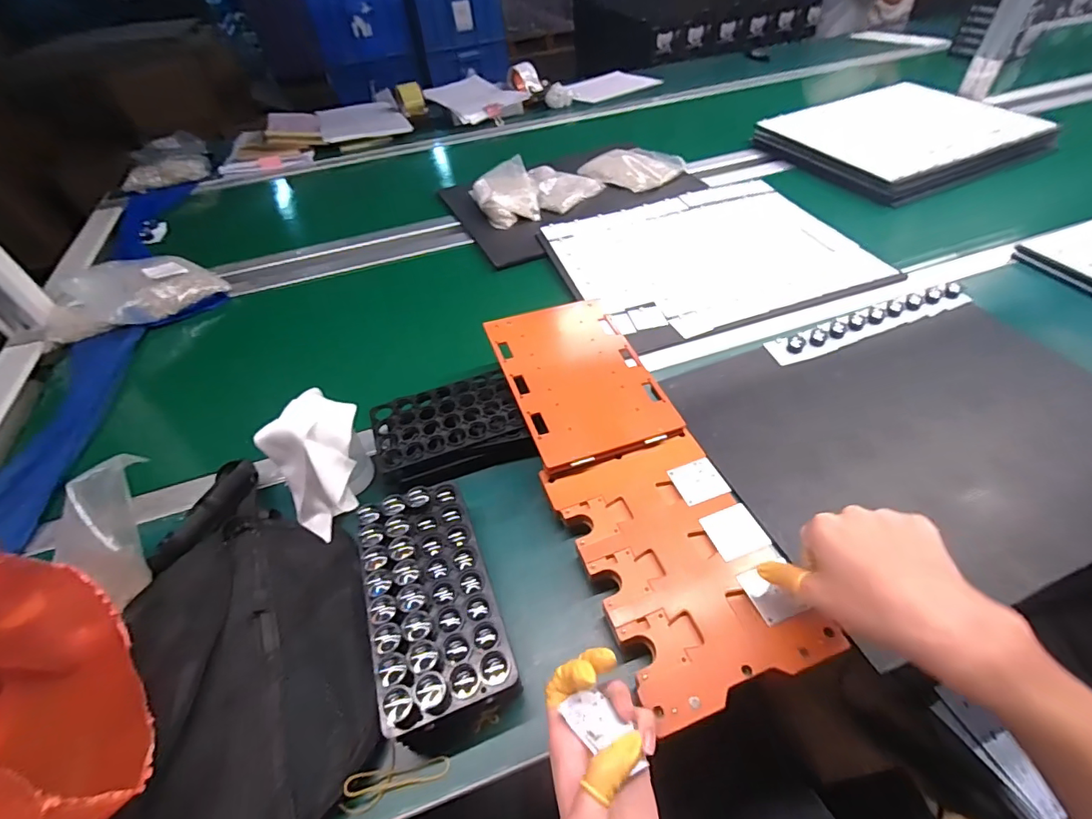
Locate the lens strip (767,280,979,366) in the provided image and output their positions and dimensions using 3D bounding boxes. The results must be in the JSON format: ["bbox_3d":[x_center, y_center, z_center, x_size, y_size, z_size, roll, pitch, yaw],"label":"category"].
[{"bbox_3d":[0.451,-0.121,0.665,0.309,0.023,0.047,-17,49,-10],"label":"lens strip"}]

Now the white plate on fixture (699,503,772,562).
[{"bbox_3d":[0.175,0.113,0.447,0.047,0.004,0.049,-19,44,-5],"label":"white plate on fixture"}]

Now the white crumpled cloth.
[{"bbox_3d":[-0.229,0.047,0.491,0.096,0.087,0.106,33,58,29],"label":"white crumpled cloth"}]

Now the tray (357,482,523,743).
[{"bbox_3d":[-0.099,0.163,0.422,0.107,0.065,0.200,-16,49,-9],"label":"tray"}]

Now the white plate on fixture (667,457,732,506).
[{"bbox_3d":[0.155,0.072,0.488,0.047,0.004,0.046,-19,49,-9],"label":"white plate on fixture"}]

